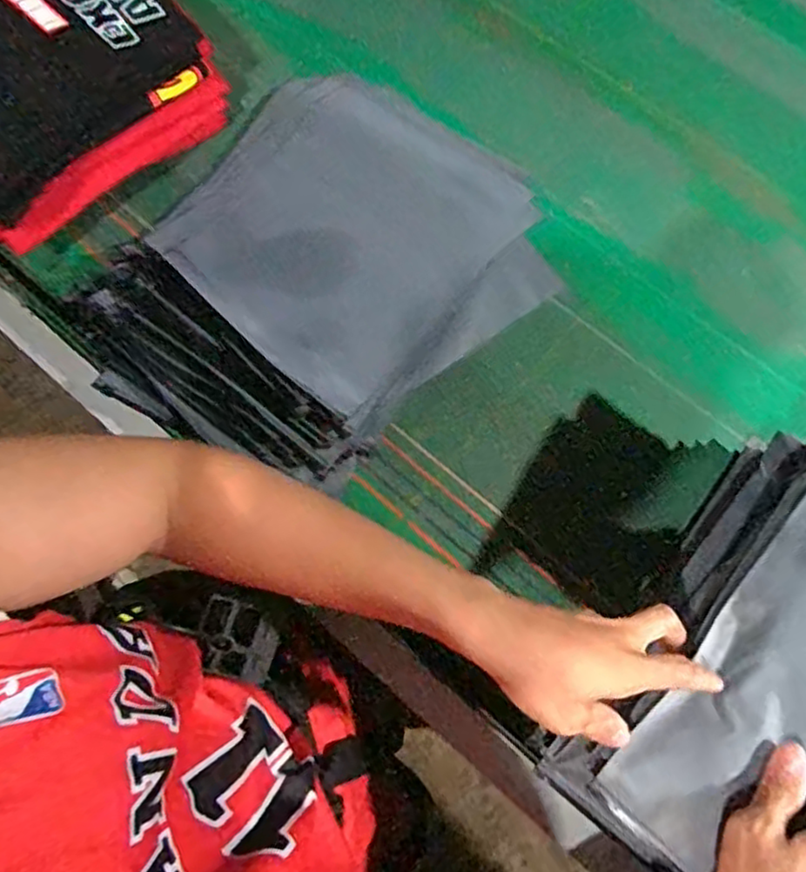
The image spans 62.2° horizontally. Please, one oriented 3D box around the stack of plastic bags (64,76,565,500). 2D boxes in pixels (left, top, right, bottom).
[{"bbox_3d":[-0.087,-0.175,0.686,0.357,0.083,0.434,37,77,11],"label":"stack of plastic bags"}]

